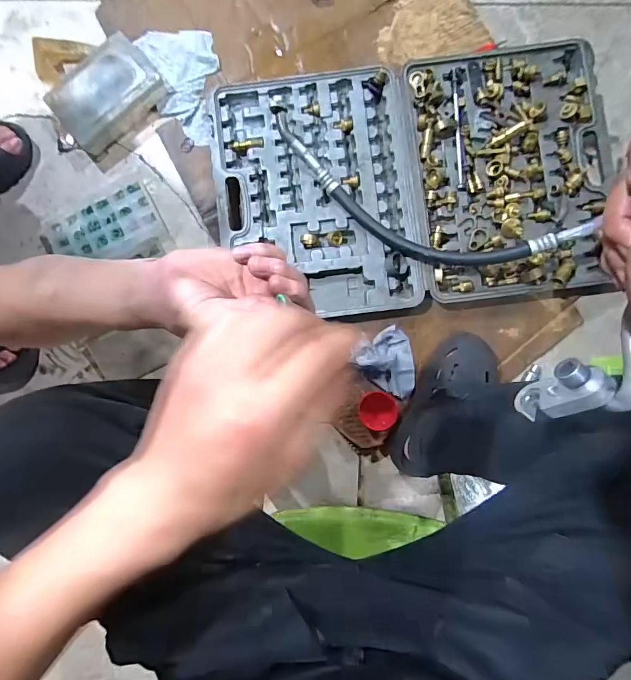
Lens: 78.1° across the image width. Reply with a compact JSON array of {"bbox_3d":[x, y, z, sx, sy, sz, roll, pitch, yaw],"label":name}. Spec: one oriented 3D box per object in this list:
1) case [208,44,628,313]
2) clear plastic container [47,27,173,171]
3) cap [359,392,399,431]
[{"bbox_3d":[0.176,-0.285,0.720,0.702,0.058,0.458,-7,87,0],"label":"case"},{"bbox_3d":[-0.394,-0.462,0.737,0.208,0.051,0.165,-43,87,-2],"label":"clear plastic container"},{"bbox_3d":[0.110,0.123,0.689,0.067,0.037,0.063,0,87,1],"label":"cap"}]

